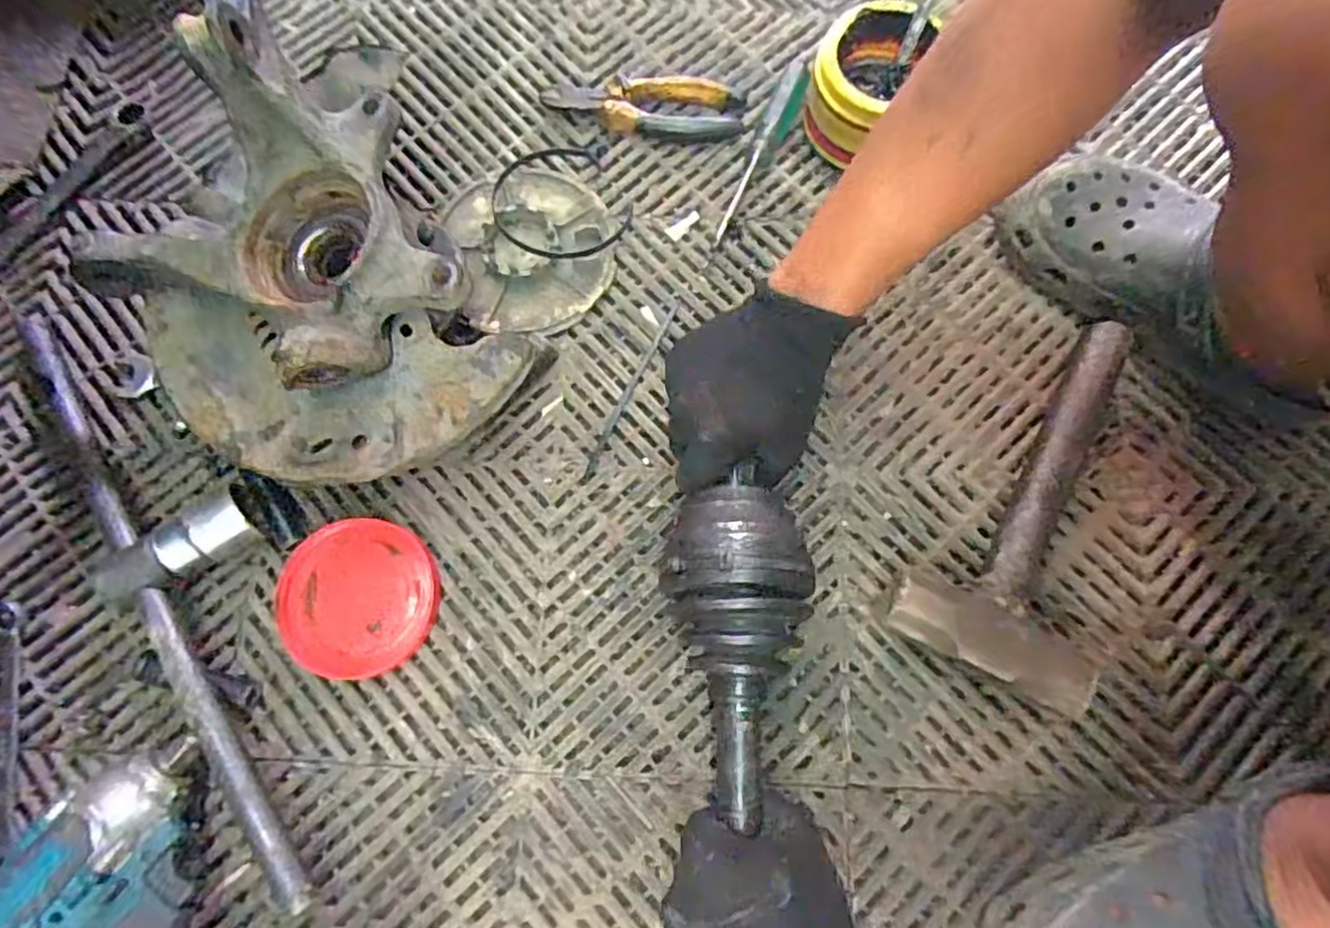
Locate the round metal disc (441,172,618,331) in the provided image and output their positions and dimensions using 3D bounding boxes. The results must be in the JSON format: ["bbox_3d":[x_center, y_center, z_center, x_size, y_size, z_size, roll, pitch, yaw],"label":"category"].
[{"bbox_3d":[-0.101,-0.166,0.544,0.117,0.027,0.132,-14,75,-4],"label":"round metal disc"}]

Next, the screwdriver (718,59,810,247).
[{"bbox_3d":[0.076,-0.251,0.568,0.026,0.026,0.168,25,87,9],"label":"screwdriver"}]

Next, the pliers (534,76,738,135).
[{"bbox_3d":[-0.018,-0.289,0.571,0.155,0.021,0.050,2,74,1],"label":"pliers"}]

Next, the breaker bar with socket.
[{"bbox_3d":[-0.310,0.062,0.465,0.093,0.041,0.443,-36,78,-8],"label":"breaker bar with socket"}]

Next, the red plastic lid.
[{"bbox_3d":[-0.205,0.090,0.478,0.098,0.022,0.101,0,74,0],"label":"red plastic lid"}]

